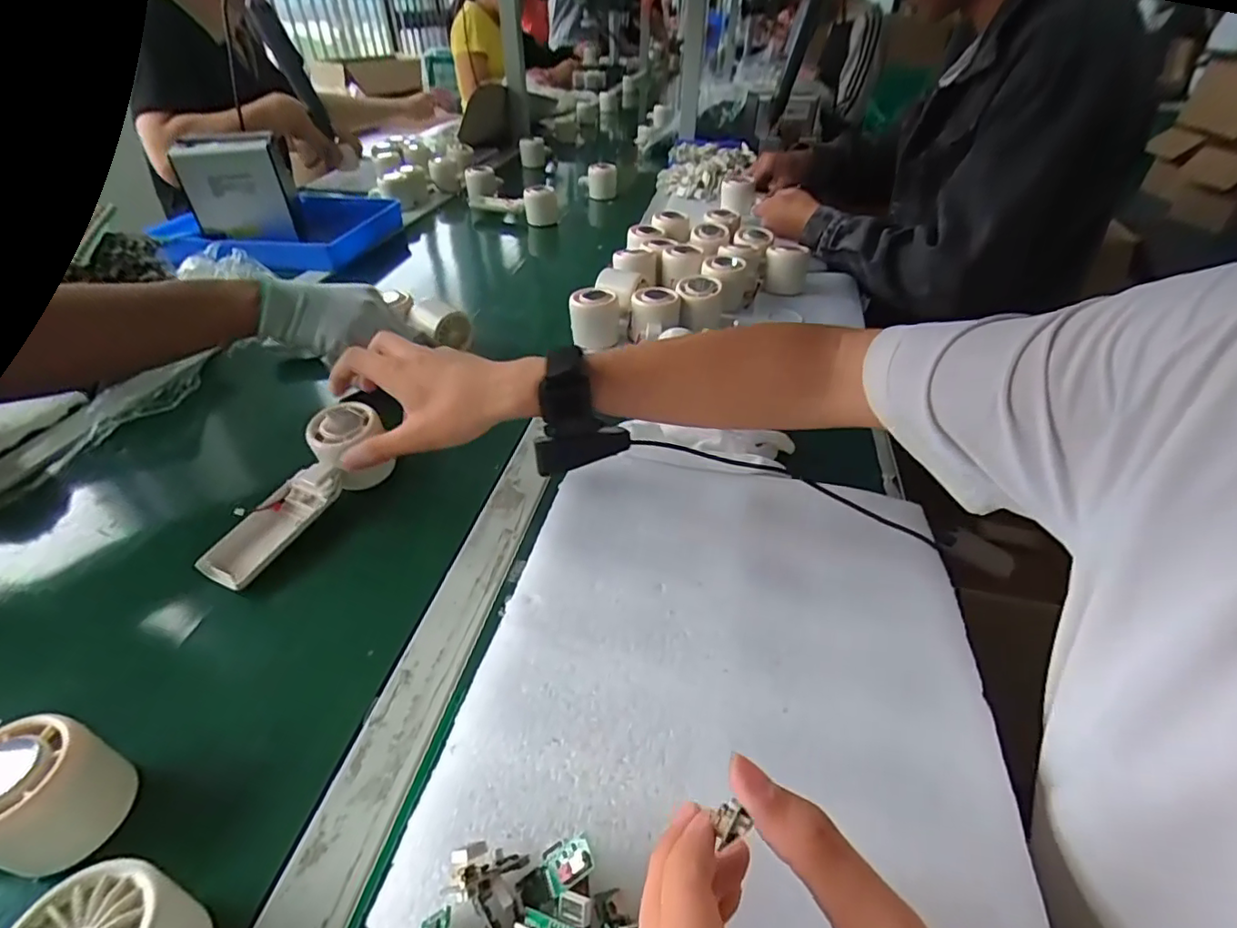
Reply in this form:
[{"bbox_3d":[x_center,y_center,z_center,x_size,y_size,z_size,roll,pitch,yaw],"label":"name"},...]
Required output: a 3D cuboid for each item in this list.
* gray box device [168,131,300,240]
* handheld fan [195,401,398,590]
[{"bbox_3d":[-0.563,-0.412,0.846,0.143,0.135,0.072,-14,44,-23],"label":"gray box device"},{"bbox_3d":[-0.248,0.026,0.452,0.052,0.048,0.163,19,61,21],"label":"handheld fan"}]

